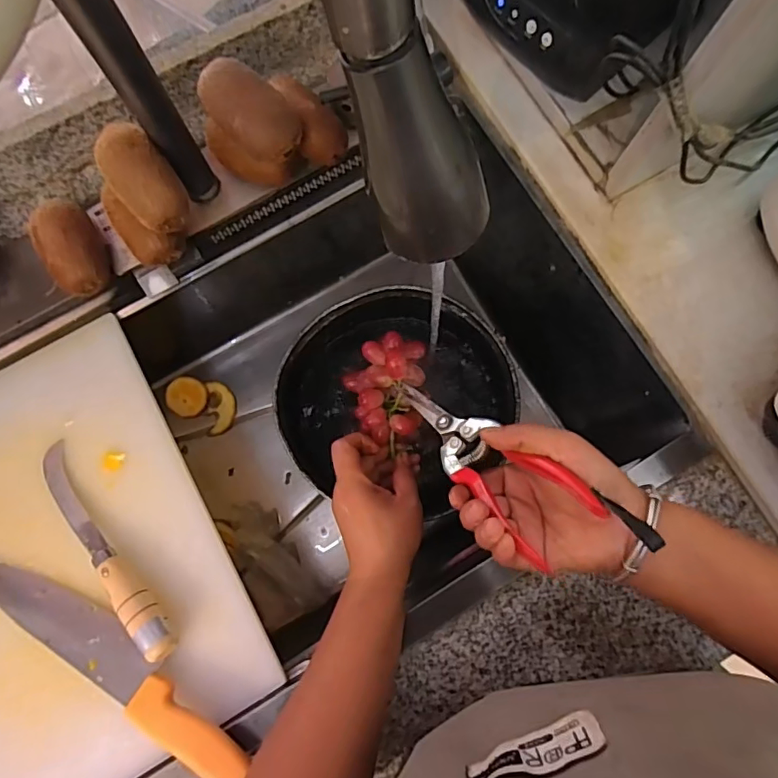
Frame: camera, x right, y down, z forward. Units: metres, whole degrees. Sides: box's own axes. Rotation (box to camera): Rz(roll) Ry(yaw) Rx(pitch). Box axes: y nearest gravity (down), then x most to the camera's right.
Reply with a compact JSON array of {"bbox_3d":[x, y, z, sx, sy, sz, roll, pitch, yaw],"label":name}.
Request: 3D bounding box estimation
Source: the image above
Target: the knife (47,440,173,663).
[{"bbox_3d":[-0.232,0.127,0.415,0.027,0.030,0.202,-39,81,-7],"label":"knife"}]

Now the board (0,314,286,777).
[{"bbox_3d":[-0.279,0.145,0.428,0.260,0.029,0.349,-30,78,-5],"label":"board"}]

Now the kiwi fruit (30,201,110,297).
[{"bbox_3d":[-0.257,-0.114,0.434,0.044,0.052,0.069,-26,80,-4],"label":"kiwi fruit"}]

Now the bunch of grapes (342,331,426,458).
[{"bbox_3d":[0.003,0.000,0.443,0.071,0.046,0.083,-20,75,-4],"label":"bunch of grapes"}]

